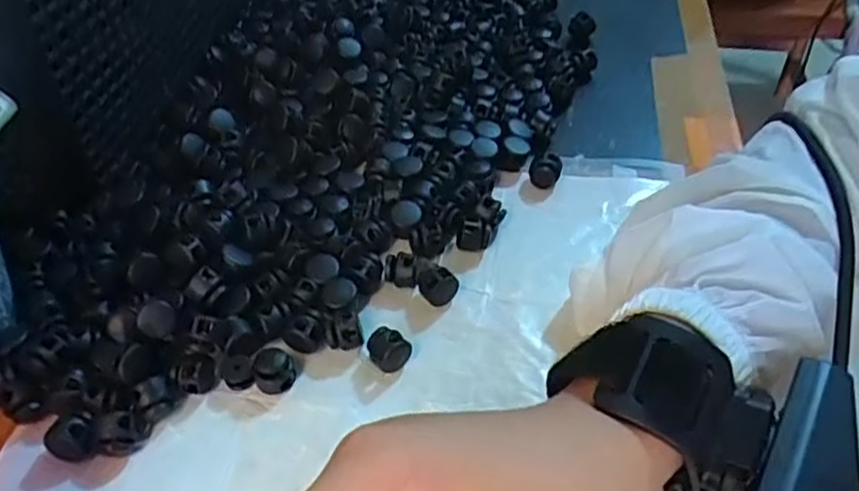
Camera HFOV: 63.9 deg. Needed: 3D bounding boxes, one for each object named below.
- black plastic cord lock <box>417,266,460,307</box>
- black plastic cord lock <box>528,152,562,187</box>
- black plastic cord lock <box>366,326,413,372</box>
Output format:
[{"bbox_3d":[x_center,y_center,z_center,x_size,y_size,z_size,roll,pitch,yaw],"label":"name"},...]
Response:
[{"bbox_3d":[0.003,0.019,0.318,0.017,0.015,0.014,19,49,20],"label":"black plastic cord lock"},{"bbox_3d":[0.063,-0.041,0.374,0.016,0.015,0.016,8,46,10],"label":"black plastic cord lock"},{"bbox_3d":[-0.018,0.045,0.297,0.015,0.014,0.017,-25,50,-21],"label":"black plastic cord lock"}]

